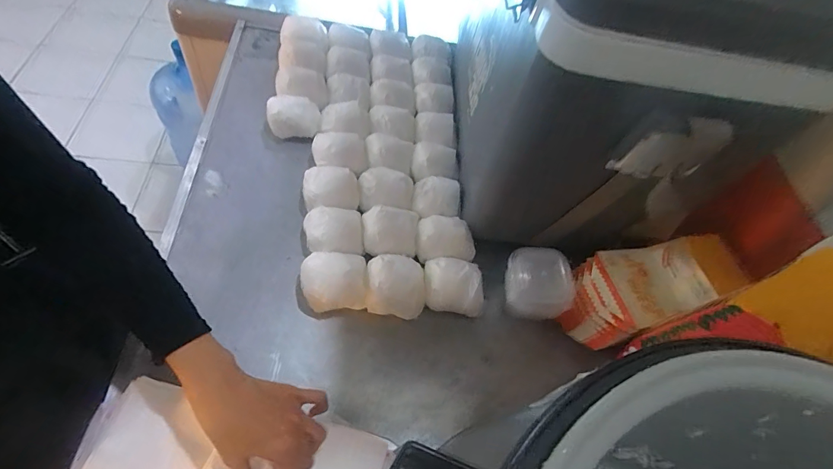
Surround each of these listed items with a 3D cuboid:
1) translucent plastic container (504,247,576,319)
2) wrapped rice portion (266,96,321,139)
[{"bbox_3d":[0.162,0.067,0.534,0.083,0.073,0.075,14,55,-4],"label":"translucent plastic container"},{"bbox_3d":[-0.198,-0.190,0.635,0.081,0.032,0.053,1,58,-3],"label":"wrapped rice portion"}]

